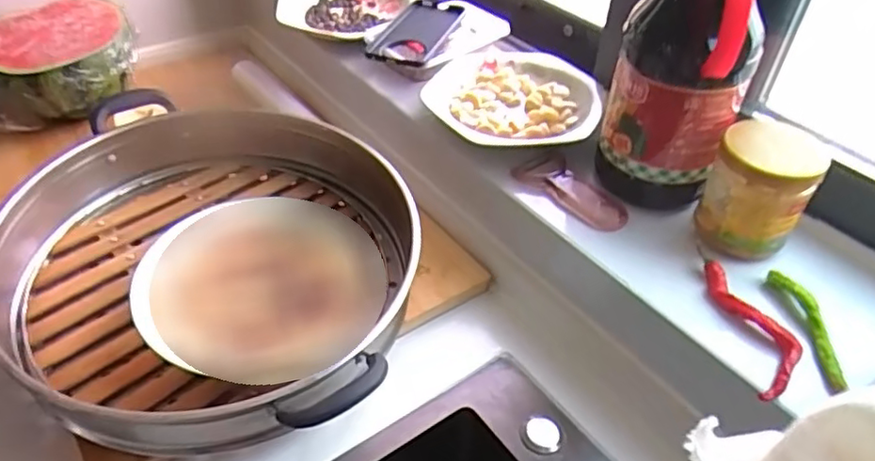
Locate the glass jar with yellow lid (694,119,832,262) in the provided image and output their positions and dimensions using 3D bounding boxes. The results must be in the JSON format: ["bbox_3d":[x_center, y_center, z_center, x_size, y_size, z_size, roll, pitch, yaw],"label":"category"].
[{"bbox_3d":[0.272,-0.032,0.533,0.079,0.106,0.061,25,46,24],"label":"glass jar with yellow lid"}]

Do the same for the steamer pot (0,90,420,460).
[{"bbox_3d":[-0.228,0.019,0.582,0.412,0.115,0.356,8,42,7],"label":"steamer pot"}]

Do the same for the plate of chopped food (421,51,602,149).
[{"bbox_3d":[0.083,-0.150,0.699,0.185,0.029,0.180,1,42,-1],"label":"plate of chopped food"}]

